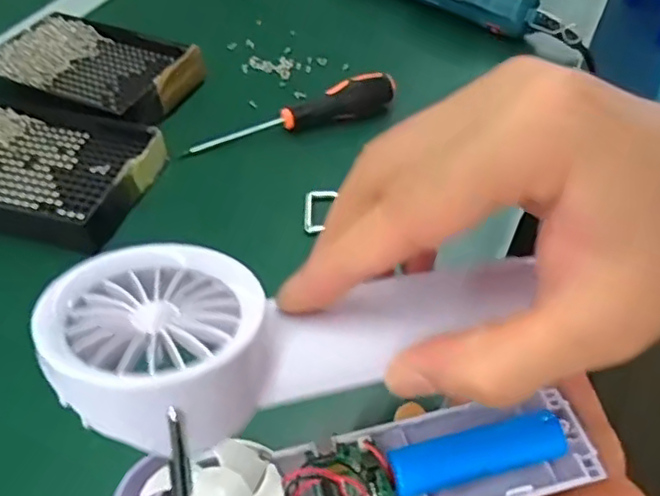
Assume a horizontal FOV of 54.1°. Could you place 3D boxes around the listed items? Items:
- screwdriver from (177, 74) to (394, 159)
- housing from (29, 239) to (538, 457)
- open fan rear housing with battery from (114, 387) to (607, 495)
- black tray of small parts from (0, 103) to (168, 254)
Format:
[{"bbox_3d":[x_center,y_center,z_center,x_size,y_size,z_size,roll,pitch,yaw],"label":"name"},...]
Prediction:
[{"bbox_3d":[-0.024,-0.088,0.422,0.141,0.021,0.018,-17,50,-14],"label":"screwdriver"},{"bbox_3d":[-0.005,0.020,0.205,0.157,0.023,0.065,-3,45,-25],"label":"housing"},{"bbox_3d":[0.014,0.089,0.234,0.171,0.030,0.055,-11,48,-14],"label":"open fan rear housing with battery"},{"bbox_3d":[-0.179,-0.047,0.388,0.138,0.021,0.092,12,49,11],"label":"black tray of small parts"}]

